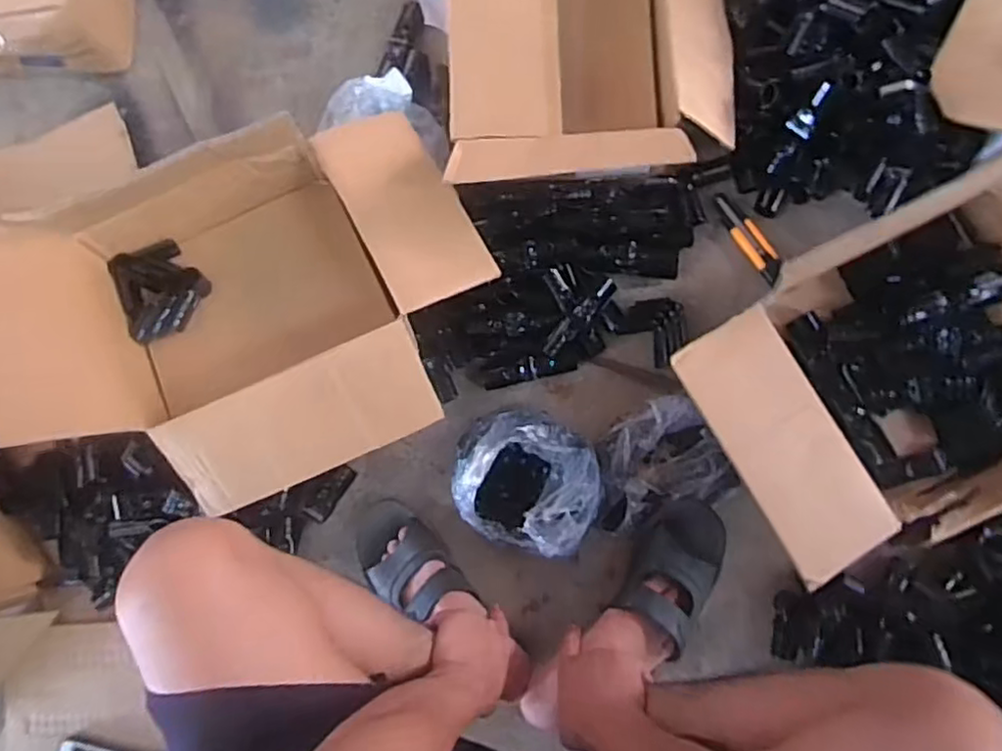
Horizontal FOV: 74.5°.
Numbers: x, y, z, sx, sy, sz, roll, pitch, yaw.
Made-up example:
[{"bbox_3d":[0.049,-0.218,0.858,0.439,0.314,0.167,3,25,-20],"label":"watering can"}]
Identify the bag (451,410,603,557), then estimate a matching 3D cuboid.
[{"bbox_3d":[0.033,0.131,0.817,0.182,0.118,0.170,7,84,4],"label":"bag"}]

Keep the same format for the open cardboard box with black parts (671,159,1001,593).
[{"bbox_3d":[0.480,-0.006,0.712,0.479,0.215,0.322,-27,83,-1],"label":"open cardboard box with black parts"}]

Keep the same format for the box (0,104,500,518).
[{"bbox_3d":[-0.264,-0.078,0.754,0.497,0.226,0.381,-24,82,0],"label":"box"}]

